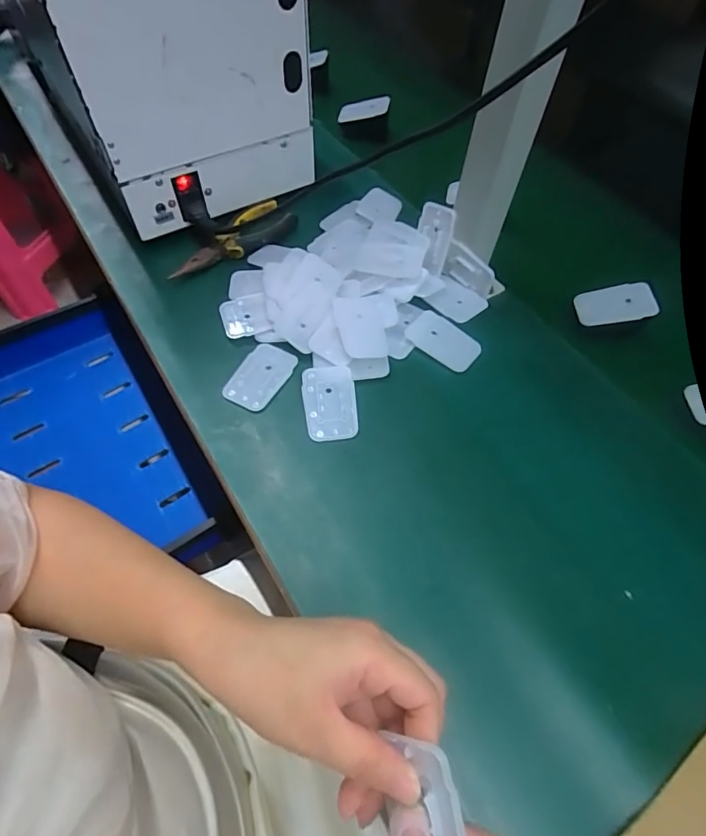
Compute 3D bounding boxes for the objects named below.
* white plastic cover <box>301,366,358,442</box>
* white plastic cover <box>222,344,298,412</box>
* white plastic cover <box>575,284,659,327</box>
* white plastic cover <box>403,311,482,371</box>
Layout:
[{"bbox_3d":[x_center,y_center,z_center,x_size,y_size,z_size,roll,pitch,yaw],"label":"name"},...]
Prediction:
[{"bbox_3d":[-0.020,-0.013,0.408,0.045,0.010,0.068,-7,61,-2],"label":"white plastic cover"},{"bbox_3d":[-0.084,-0.038,0.424,0.043,0.007,0.066,22,64,13],"label":"white plastic cover"},{"bbox_3d":[0.259,-0.112,0.464,0.068,0.004,0.040,-9,66,16],"label":"white plastic cover"},{"bbox_3d":[0.085,-0.074,0.446,0.069,0.004,0.043,39,69,20],"label":"white plastic cover"}]

